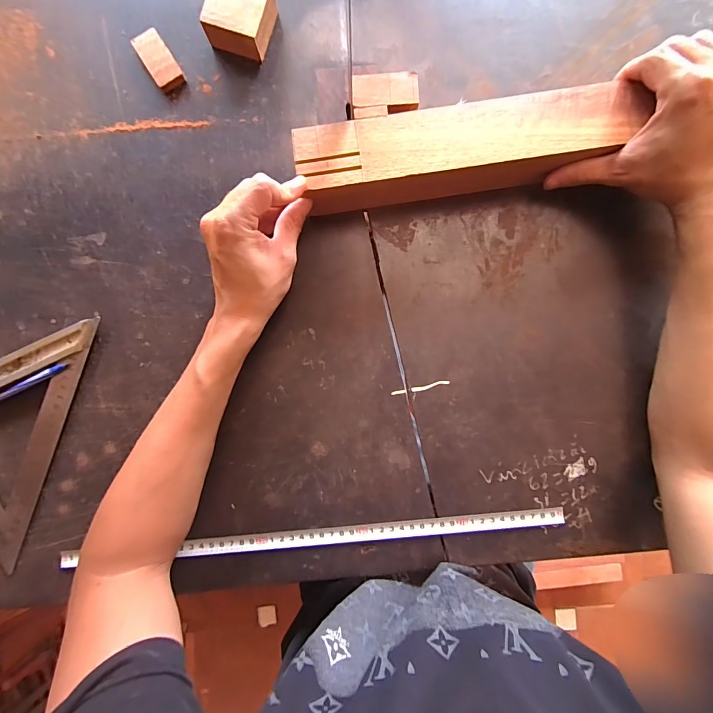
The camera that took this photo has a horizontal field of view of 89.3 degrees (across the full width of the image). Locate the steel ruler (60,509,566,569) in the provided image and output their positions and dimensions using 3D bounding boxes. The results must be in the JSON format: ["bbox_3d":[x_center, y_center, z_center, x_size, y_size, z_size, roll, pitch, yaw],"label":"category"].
[{"bbox_3d":[-0.042,0.181,0.359,0.487,0.005,0.015,-5,78,0],"label":"steel ruler"}]

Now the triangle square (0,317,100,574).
[{"bbox_3d":[-0.352,0.065,0.351,0.119,0.016,0.242,19,89,1],"label":"triangle square"}]

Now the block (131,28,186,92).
[{"bbox_3d":[-0.196,-0.294,0.358,0.028,0.009,0.058,-33,89,0],"label":"block"}]

